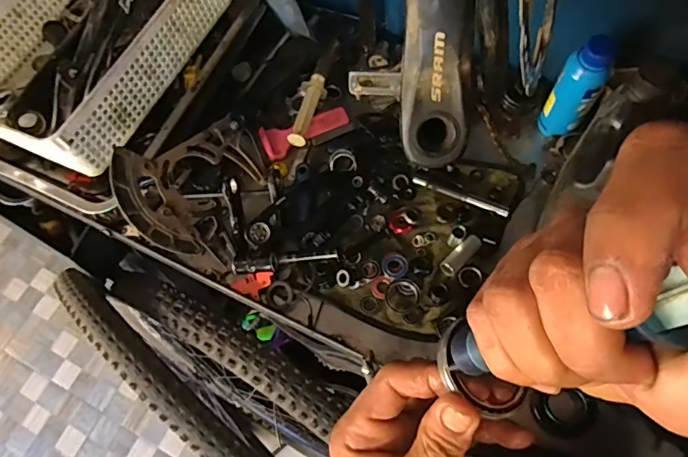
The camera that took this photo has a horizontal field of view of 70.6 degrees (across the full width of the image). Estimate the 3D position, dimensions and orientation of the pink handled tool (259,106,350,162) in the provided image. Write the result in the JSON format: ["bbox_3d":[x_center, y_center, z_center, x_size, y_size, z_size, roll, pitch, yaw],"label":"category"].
[{"bbox_3d":[-0.050,-0.128,0.652,0.119,0.009,0.043,-18,88,-7],"label":"pink handled tool"}]

